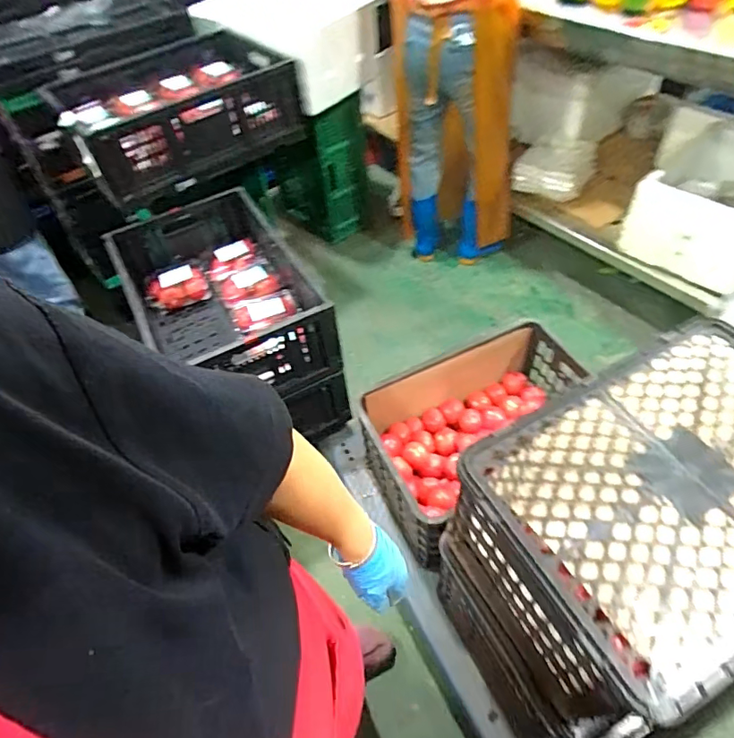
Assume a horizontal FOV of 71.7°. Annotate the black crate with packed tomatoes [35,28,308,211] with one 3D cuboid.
[{"bbox_3d":[-0.544,-0.754,1.505,0.438,0.220,0.646,35,61,30],"label":"black crate with packed tomatoes"}]

